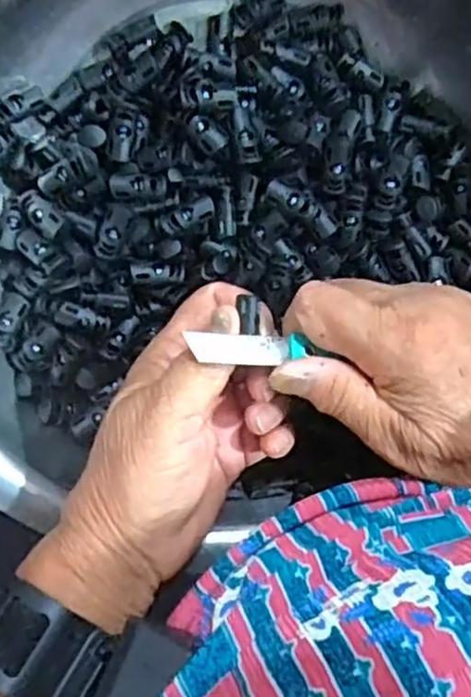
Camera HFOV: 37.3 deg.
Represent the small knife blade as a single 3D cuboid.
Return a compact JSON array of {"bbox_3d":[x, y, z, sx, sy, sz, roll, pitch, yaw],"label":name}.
[{"bbox_3d":[0.004,0.000,0.289,0.040,0.004,0.012,4,75,-19],"label":"small knife blade"}]

